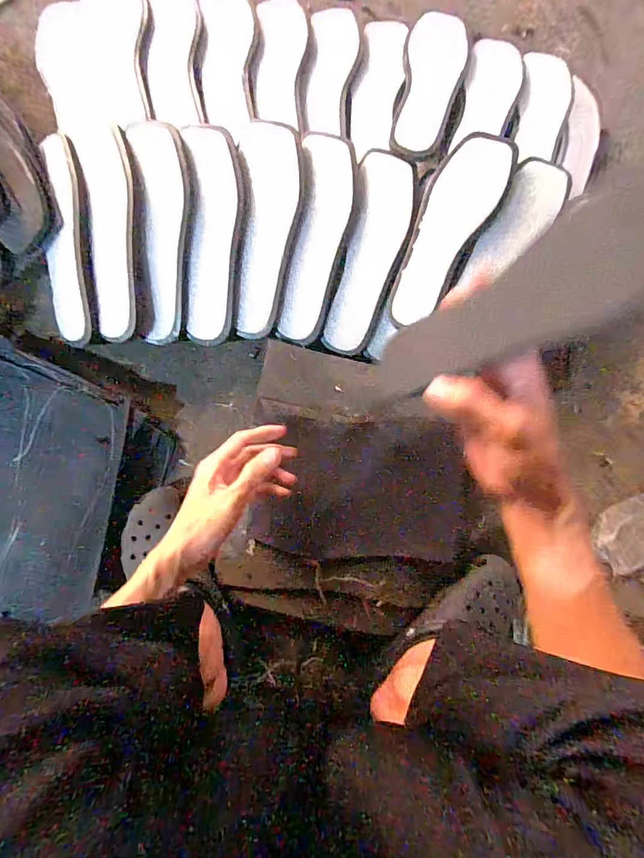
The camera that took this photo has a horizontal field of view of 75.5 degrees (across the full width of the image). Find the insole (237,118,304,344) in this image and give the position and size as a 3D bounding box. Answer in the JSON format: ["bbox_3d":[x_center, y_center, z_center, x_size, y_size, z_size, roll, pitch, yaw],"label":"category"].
[{"bbox_3d":[-0.067,-0.256,0.523,0.074,0.042,0.265,2,86,-7],"label":"insole"}]

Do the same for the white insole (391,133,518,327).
[{"bbox_3d":[0.156,-0.249,0.523,0.079,0.027,0.241,26,101,-4],"label":"white insole"}]

